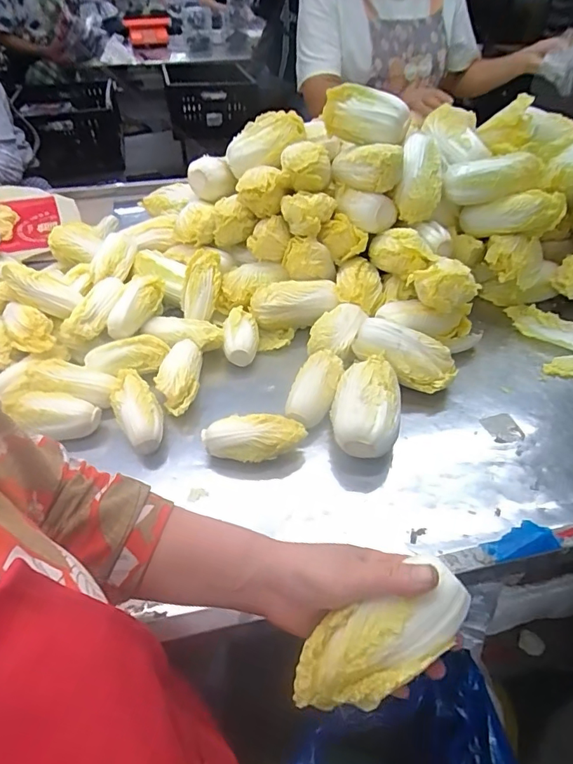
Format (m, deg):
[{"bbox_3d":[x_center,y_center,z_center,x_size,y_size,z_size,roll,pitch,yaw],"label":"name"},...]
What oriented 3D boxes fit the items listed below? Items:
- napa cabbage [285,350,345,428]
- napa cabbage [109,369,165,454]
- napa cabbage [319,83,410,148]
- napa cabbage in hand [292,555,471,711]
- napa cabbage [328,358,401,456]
[{"bbox_3d":[0.039,0.015,0.613,0.050,0.056,0.123,16,45,18],"label":"napa cabbage"},{"bbox_3d":[-0.187,0.030,0.577,0.056,0.042,0.120,-19,57,-19],"label":"napa cabbage"},{"bbox_3d":[0.123,-0.416,0.736,0.132,0.068,0.062,27,49,28],"label":"napa cabbage"},{"bbox_3d":[0.063,0.175,0.313,0.129,0.037,0.047,-35,45,7],"label":"napa cabbage in hand"},{"bbox_3d":[0.096,0.031,0.575,0.080,0.067,0.135,7,43,8],"label":"napa cabbage"}]

